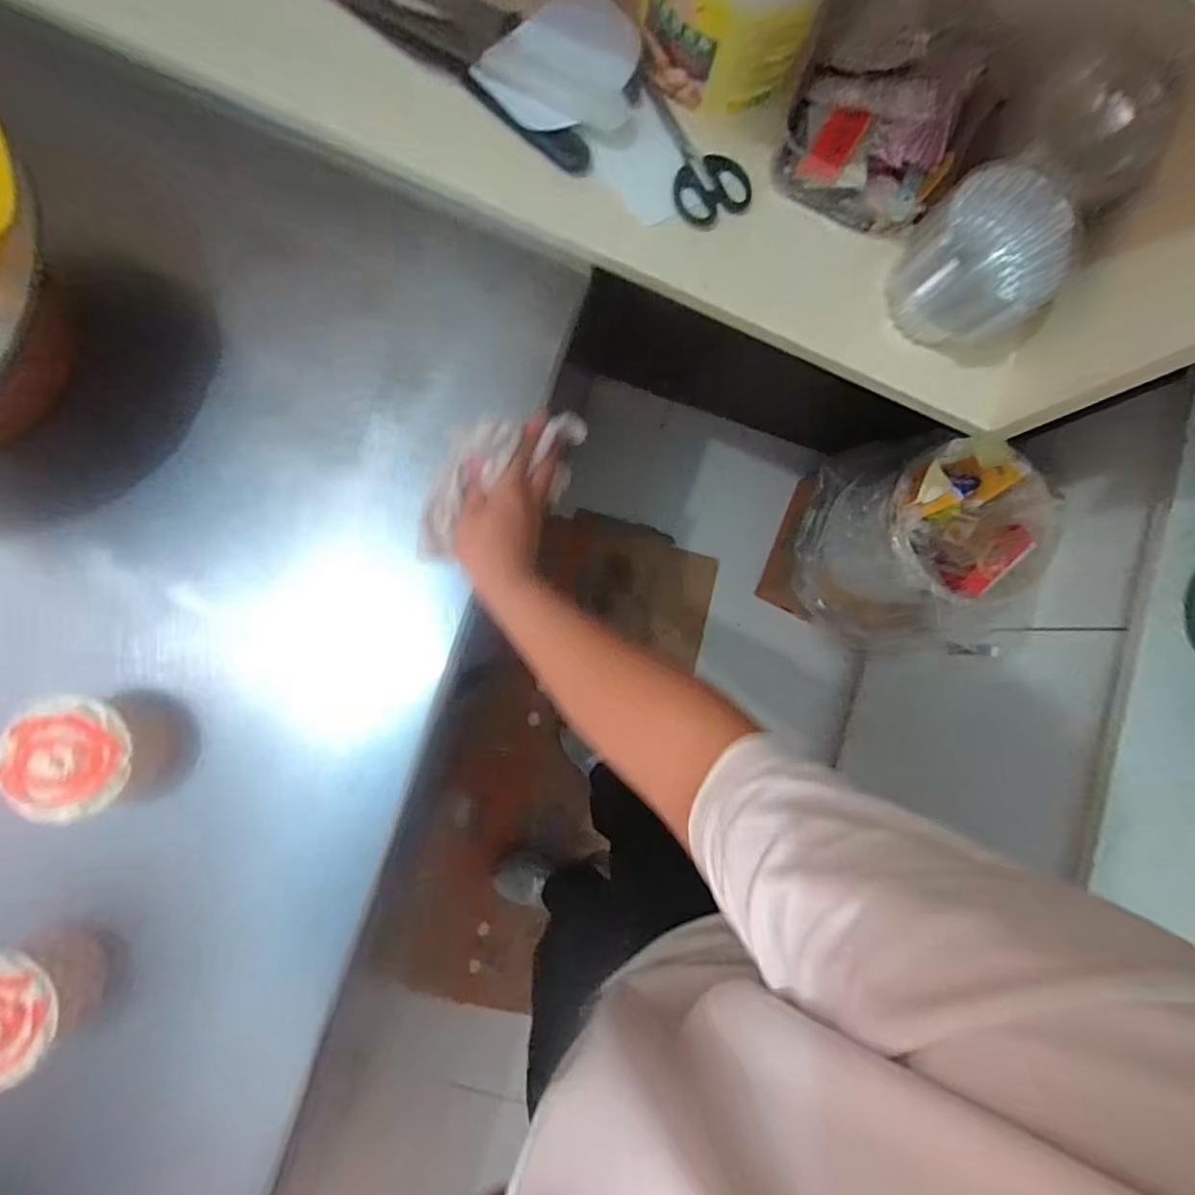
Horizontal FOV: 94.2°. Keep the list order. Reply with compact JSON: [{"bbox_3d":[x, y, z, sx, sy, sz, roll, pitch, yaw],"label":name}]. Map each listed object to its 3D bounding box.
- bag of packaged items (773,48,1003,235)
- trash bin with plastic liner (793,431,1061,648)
[{"bbox_3d":[0.238,-0.388,0.468,0.157,0.057,0.117,9,86,-6],"label":"bag of packaged items"},{"bbox_3d":[0.557,-0.081,0.991,0.280,0.345,0.285,0,87,-6],"label":"trash bin with plastic liner"}]

